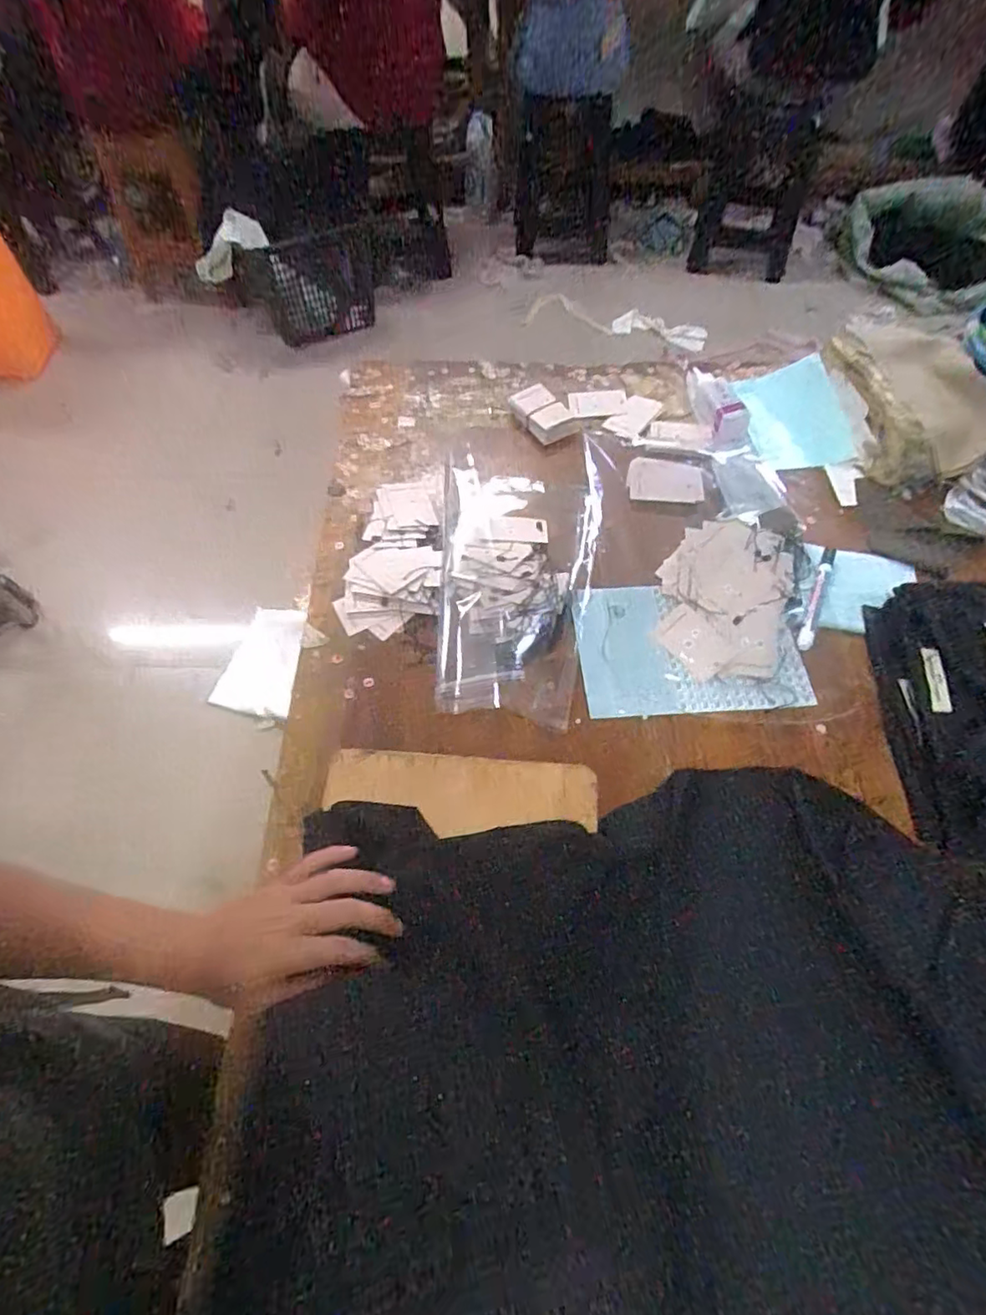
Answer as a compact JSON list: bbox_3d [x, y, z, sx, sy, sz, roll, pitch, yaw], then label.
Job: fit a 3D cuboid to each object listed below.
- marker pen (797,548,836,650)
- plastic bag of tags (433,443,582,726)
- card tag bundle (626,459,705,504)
[{"bbox_3d":[0.358,-0.067,0.673,0.017,0.008,0.142,23,64,14],"label":"marker pen"},{"bbox_3d":[0.016,-0.104,0.682,0.146,0.039,0.380,-1,61,1],"label":"plastic bag of tags"},{"bbox_3d":[0.215,-0.220,0.759,0.092,0.009,0.064,6,62,5],"label":"card tag bundle"}]

